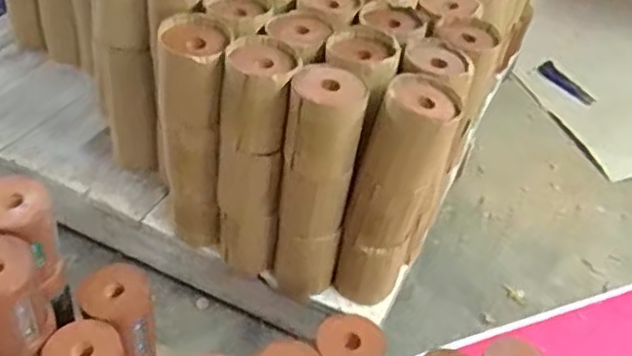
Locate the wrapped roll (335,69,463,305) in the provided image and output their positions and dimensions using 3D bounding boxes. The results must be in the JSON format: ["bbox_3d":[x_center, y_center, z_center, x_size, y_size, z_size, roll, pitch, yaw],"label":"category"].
[{"bbox_3d":[0.096,0.023,0.823,0.089,0.308,0.097,4,42,-4],"label":"wrapped roll"}]

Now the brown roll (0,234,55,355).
[{"bbox_3d":[-0.318,0.129,0.683,0.080,0.113,0.084,-22,50,-29],"label":"brown roll"}]

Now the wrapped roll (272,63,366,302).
[{"bbox_3d":[-0.002,0.017,0.830,0.081,0.320,0.080,4,42,-4],"label":"wrapped roll"}]

